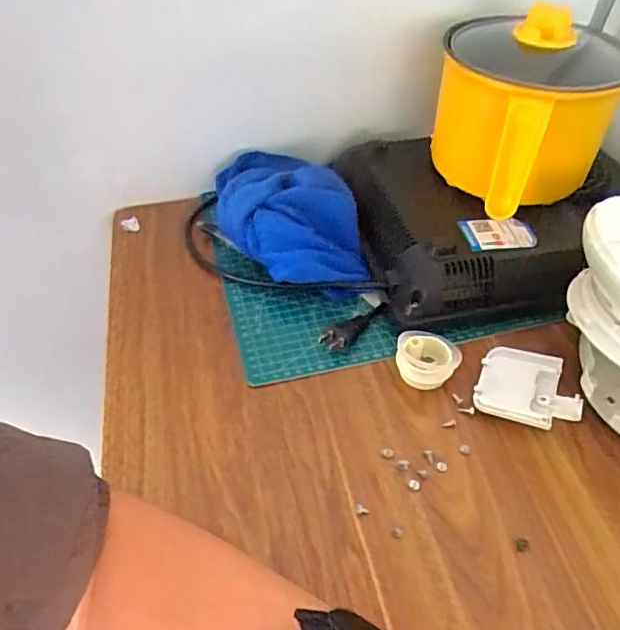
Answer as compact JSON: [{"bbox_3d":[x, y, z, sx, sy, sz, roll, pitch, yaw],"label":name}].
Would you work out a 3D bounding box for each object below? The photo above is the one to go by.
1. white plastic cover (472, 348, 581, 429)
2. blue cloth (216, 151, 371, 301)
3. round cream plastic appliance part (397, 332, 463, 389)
[{"bbox_3d":[0.182,0.060,0.472,0.081,0.013,0.072,16,47,16],"label":"white plastic cover"},{"bbox_3d":[-0.020,-0.098,0.593,0.116,0.069,0.222,-28,51,-24],"label":"blue cloth"},{"bbox_3d":[0.100,0.037,0.488,0.053,0.029,0.044,7,46,8],"label":"round cream plastic appliance part"}]

